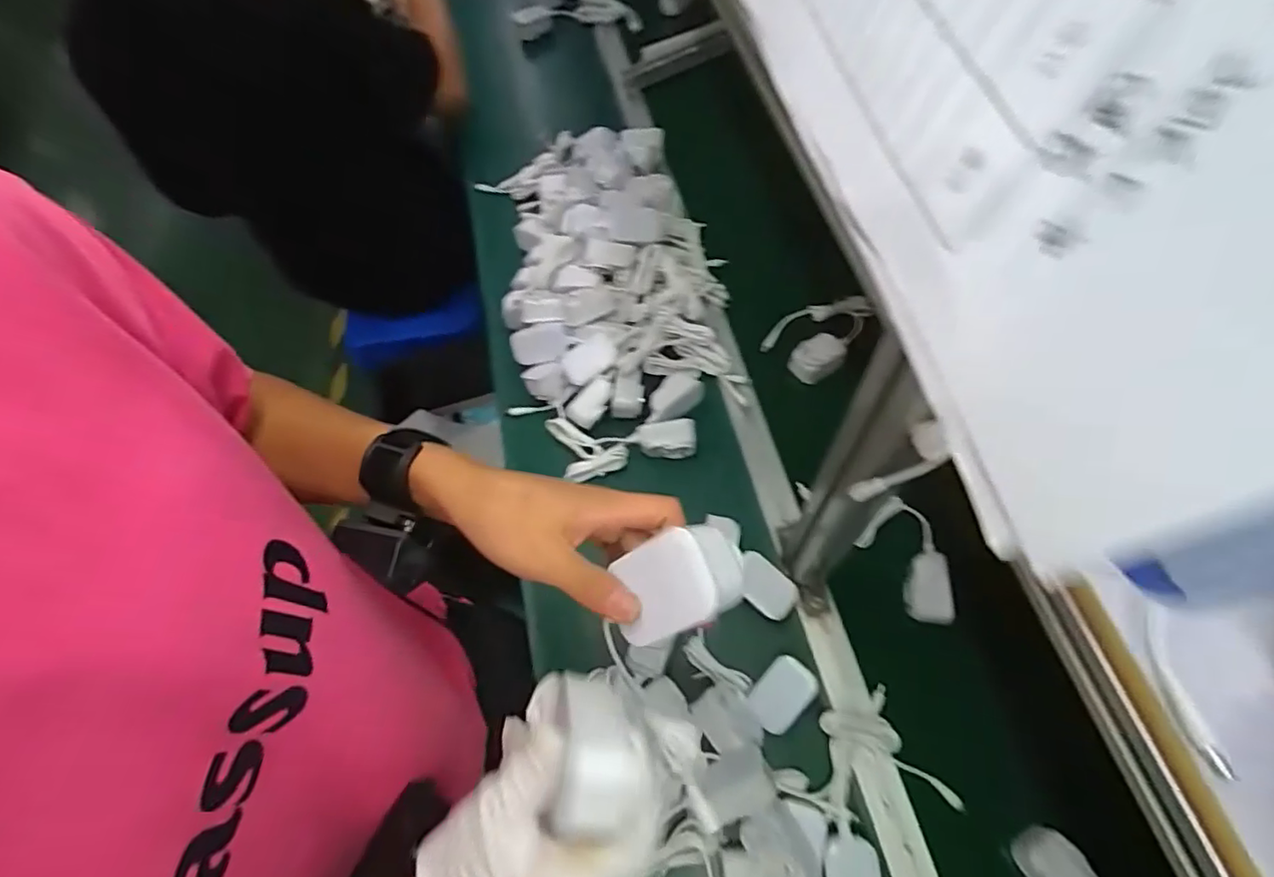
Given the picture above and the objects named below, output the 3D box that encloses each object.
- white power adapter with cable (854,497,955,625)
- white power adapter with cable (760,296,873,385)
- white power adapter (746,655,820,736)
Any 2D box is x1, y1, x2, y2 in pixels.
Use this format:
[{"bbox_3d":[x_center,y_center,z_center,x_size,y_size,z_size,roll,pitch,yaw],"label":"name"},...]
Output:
[{"bbox_3d":[0.305,0.129,0.647,0.080,0.031,0.131,-29,65,-10],"label":"white power adapter with cable"},{"bbox_3d":[0.248,-0.148,0.802,0.101,0.032,0.151,39,72,20],"label":"white power adapter with cable"},{"bbox_3d":[0.144,0.257,0.594,0.050,0.032,0.066,36,71,20],"label":"white power adapter"}]

